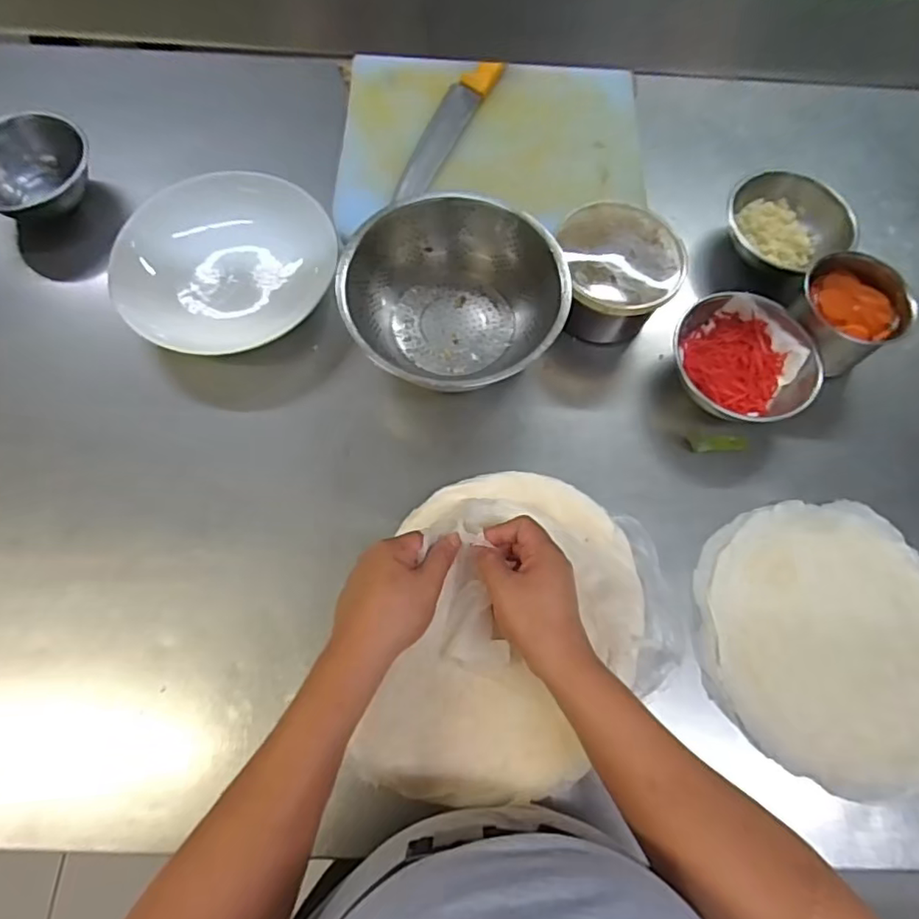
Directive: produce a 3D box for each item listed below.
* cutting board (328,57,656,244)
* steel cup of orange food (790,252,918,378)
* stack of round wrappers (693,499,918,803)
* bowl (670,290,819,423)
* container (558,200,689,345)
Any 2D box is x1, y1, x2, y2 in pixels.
[{"bbox_3d":[0.046,-0.405,0.759,0.385,0.027,0.305,2,69,-2],"label":"cutting board"},{"bbox_3d":[0.432,-0.164,0.667,0.109,0.091,0.108,1,69,-2],"label":"steel cup of orange food"},{"bbox_3d":[0.368,0.177,0.575,0.263,0.012,0.266,-10,69,-6],"label":"stack of round wrappers"},{"bbox_3d":[0.318,-0.112,0.665,0.152,0.053,0.138,14,69,4],"label":"bowl"},{"bbox_3d":[0.178,-0.205,0.676,0.131,0.106,0.144,1,69,-2],"label":"container"}]

